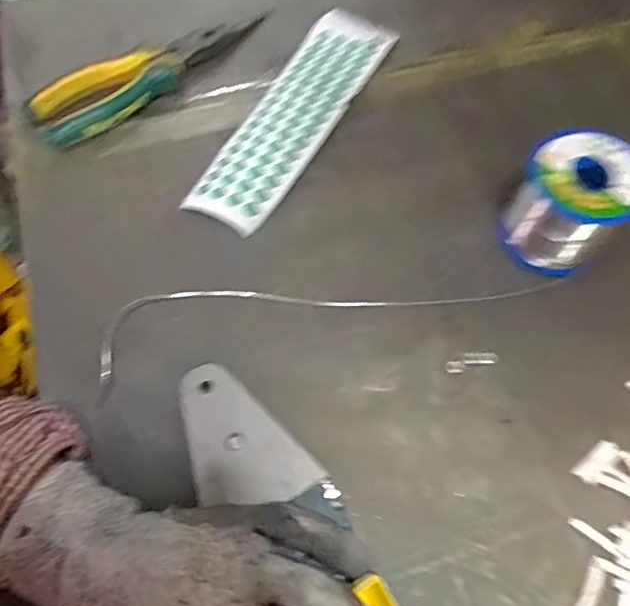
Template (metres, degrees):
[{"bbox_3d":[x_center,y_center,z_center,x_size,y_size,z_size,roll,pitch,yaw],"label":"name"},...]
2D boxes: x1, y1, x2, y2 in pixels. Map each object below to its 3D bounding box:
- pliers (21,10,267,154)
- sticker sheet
[{"bbox_3d":[-0.118,-0.171,0.421,0.190,0.023,0.049,-29,68,-12],"label":"pliers"},{"bbox_3d":[-0.013,-0.140,0.412,0.061,0.010,0.210,26,68,12],"label":"sticker sheet"}]

